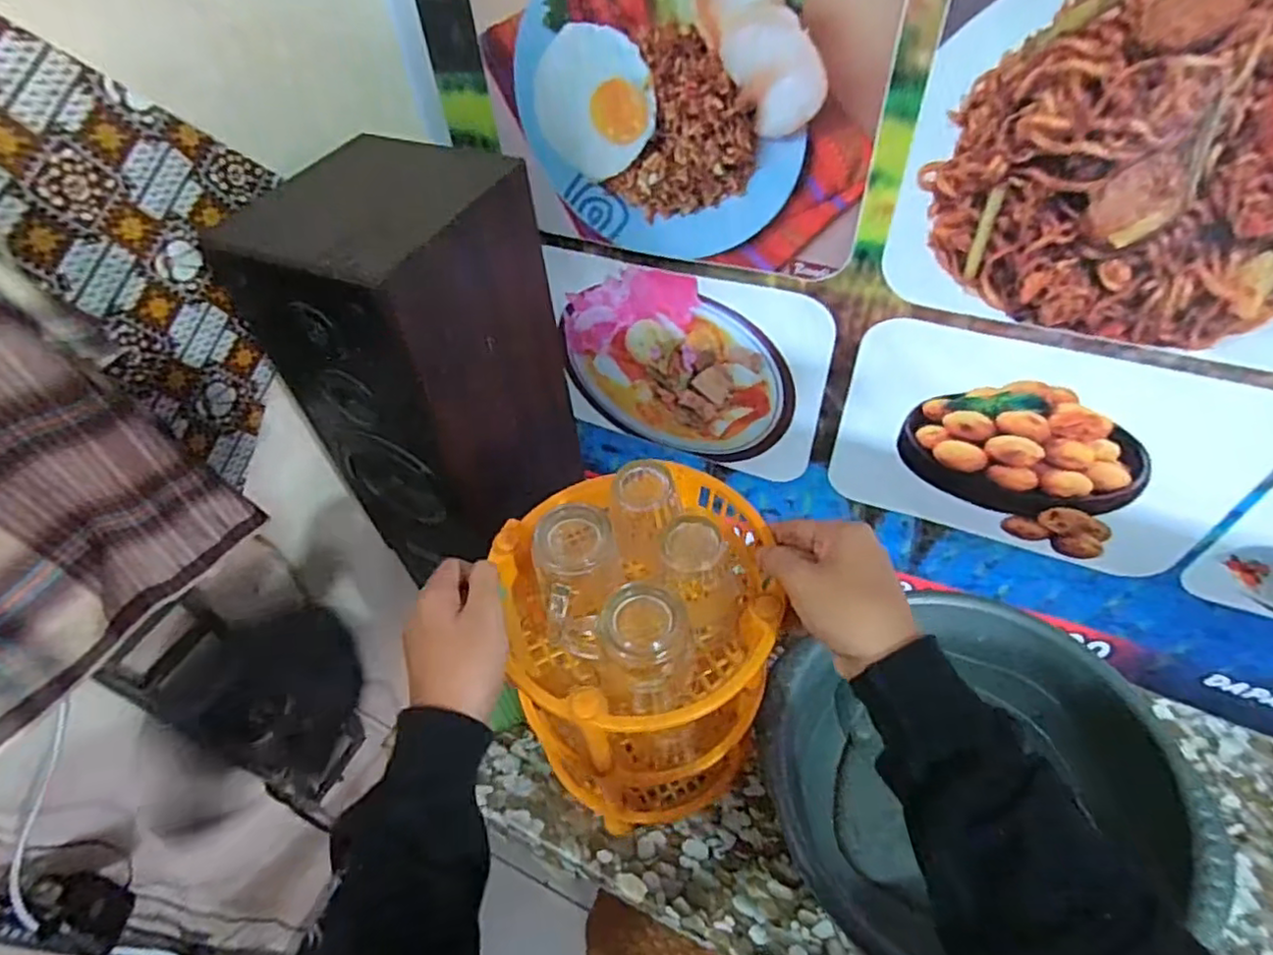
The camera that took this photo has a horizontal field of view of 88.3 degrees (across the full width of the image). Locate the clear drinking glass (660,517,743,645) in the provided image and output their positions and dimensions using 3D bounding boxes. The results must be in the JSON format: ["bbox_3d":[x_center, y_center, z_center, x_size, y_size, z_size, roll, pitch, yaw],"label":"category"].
[{"bbox_3d":[0.050,0.071,0.491,0.057,0.103,0.061,-3,50,3],"label":"clear drinking glass"}]

